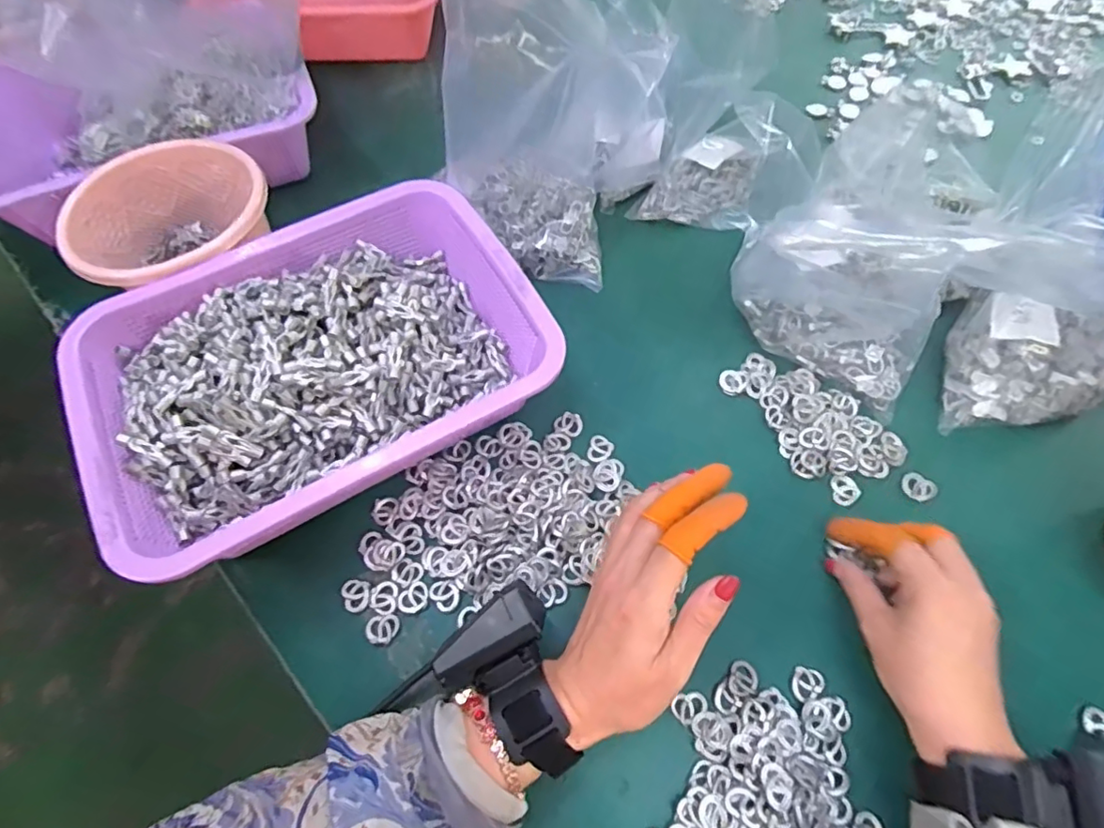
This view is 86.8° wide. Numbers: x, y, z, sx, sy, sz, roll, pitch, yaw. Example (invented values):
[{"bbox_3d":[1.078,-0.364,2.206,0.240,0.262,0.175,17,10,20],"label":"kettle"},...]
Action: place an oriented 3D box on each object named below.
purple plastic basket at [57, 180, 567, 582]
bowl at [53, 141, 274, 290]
[{"bbox_3d":[-0.160,-0.030,0.426,0.303,0.091,0.214,-30,66,-13],"label":"purple plastic basket"},{"bbox_3d":[-0.297,-0.143,0.467,0.131,0.084,0.130,-1,62,1],"label":"bowl"}]

